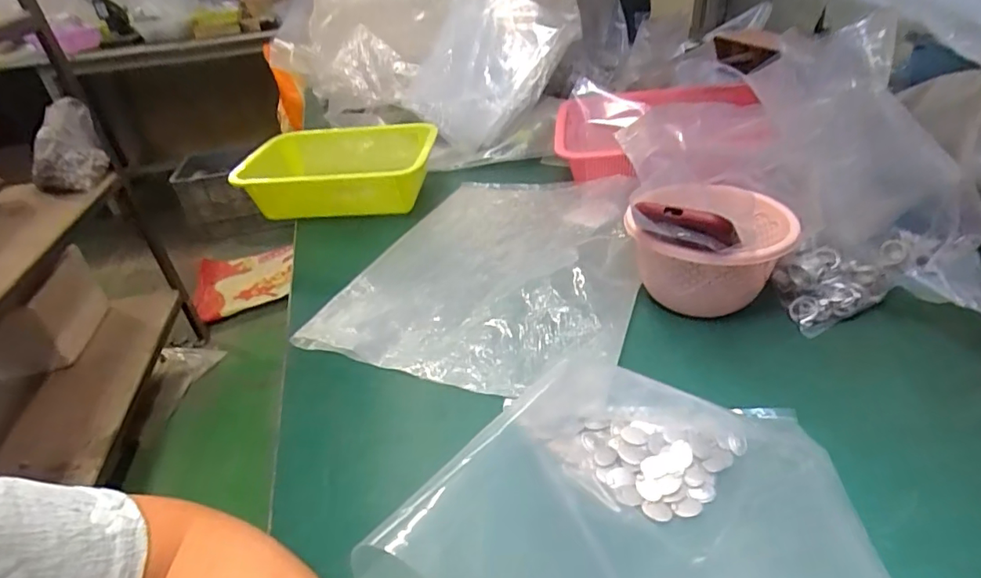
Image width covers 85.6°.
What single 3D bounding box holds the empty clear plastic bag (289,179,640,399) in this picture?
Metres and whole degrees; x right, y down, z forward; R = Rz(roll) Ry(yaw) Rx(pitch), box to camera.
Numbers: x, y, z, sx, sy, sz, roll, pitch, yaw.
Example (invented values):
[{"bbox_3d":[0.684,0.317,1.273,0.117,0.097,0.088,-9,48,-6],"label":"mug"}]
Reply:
[{"bbox_3d":[0.017,-0.041,0.590,0.288,0.034,0.368,10,37,20],"label":"empty clear plastic bag"}]

